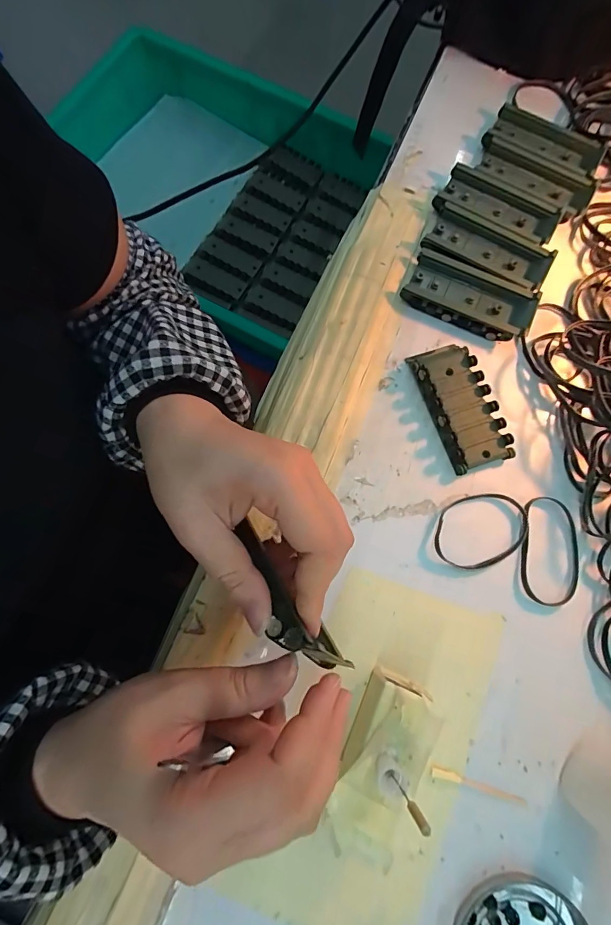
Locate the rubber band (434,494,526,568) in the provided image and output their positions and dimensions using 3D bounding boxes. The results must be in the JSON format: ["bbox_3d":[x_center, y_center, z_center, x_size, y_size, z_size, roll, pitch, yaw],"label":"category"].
[{"bbox_3d":[0.121,0.045,0.278,0.069,0.006,0.046,-22,77,-6],"label":"rubber band"}]

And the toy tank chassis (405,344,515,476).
[{"bbox_3d":[0.114,-0.043,0.297,0.044,0.014,0.095,-17,76,-5],"label":"toy tank chassis"}]

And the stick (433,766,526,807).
[{"bbox_3d":[0.104,0.194,0.241,0.059,0.004,0.006,18,76,4],"label":"stick"}]

